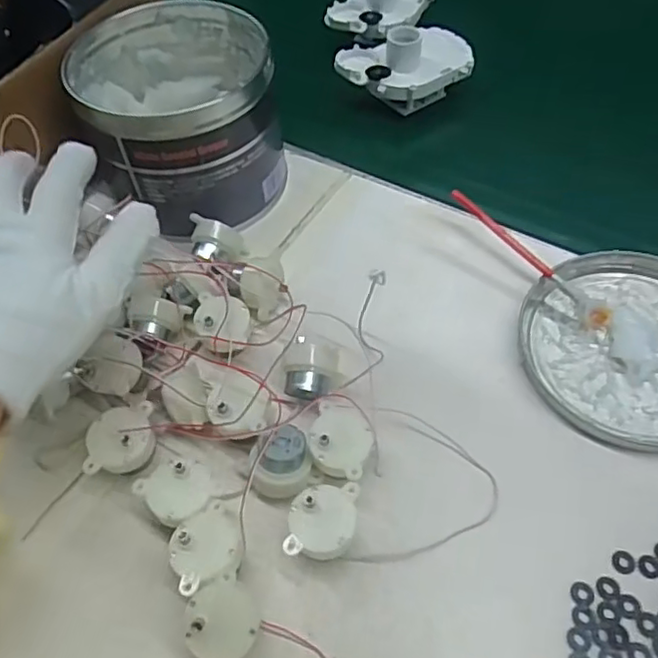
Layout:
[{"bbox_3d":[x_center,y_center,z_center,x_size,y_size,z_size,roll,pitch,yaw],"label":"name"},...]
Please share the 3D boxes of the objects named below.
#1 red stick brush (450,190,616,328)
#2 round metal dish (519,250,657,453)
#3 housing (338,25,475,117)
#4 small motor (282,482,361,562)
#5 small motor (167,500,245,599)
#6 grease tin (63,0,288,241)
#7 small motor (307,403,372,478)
[{"bbox_3d":[0.125,-0.044,0.399,0.010,0.024,0.126,-36,61,-20],"label":"red stick brush"},{"bbox_3d":[0.179,0.008,0.371,0.123,0.015,0.128,-1,56,2],"label":"round metal dish"},{"bbox_3d":[0.062,-0.210,0.512,0.104,0.052,0.054,-13,56,-6],"label":"housing"},{"bbox_3d":[-0.003,0.094,0.306,0.031,0.026,0.038,4,56,5],"label":"small motor"},{"bbox_3d":[-0.056,0.105,0.302,0.032,0.024,0.034,-1,56,2],"label":"small motor"},{"bbox_3d":[-0.100,-0.144,0.436,0.124,0.086,0.137,-19,57,-10],"label":"grease tin"},{"bbox_3d":[0.006,0.060,0.329,0.031,0.025,0.037,16,58,13],"label":"small motor"}]

